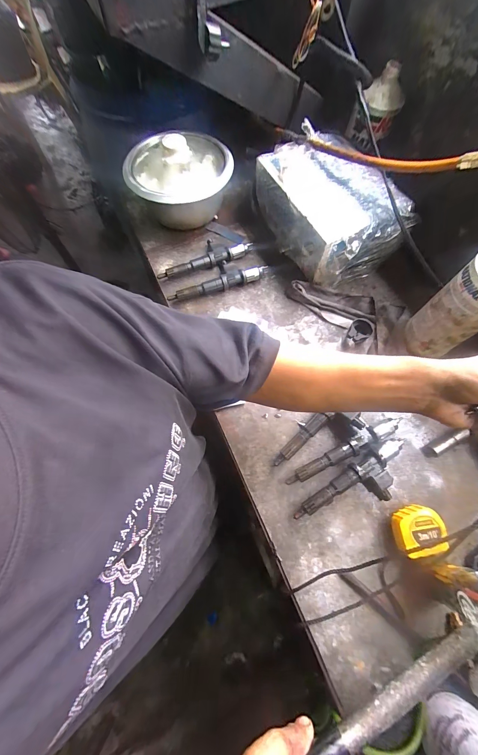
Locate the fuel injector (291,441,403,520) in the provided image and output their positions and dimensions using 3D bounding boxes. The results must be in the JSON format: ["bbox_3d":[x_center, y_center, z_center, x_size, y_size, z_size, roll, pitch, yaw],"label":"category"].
[{"bbox_3d":[0.179,0.169,0.424,0.199,0.027,0.064,-27,71,-7],"label":"fuel injector"}]

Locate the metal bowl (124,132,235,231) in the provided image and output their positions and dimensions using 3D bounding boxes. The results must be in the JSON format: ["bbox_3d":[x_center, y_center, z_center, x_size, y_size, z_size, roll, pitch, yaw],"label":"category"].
[{"bbox_3d":[-0.118,-0.410,0.593,0.213,0.122,0.184,-16,70,-3],"label":"metal bowl"}]

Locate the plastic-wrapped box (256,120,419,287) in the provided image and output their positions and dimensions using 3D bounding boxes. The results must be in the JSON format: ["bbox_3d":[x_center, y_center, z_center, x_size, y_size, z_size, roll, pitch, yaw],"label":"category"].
[{"bbox_3d":[0.171,-0.344,0.564,0.198,0.123,0.279,-28,71,-8],"label":"plastic-wrapped box"}]

